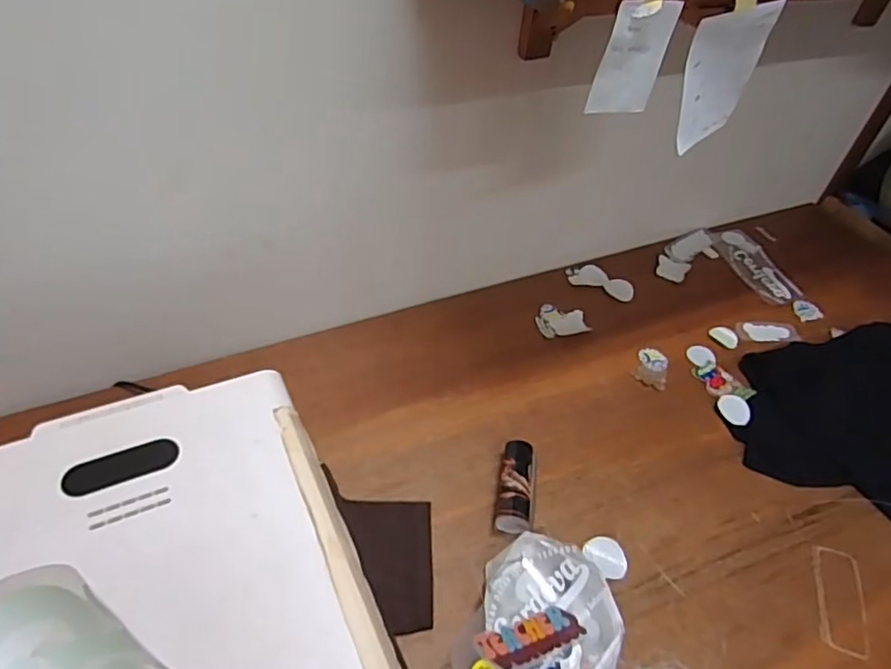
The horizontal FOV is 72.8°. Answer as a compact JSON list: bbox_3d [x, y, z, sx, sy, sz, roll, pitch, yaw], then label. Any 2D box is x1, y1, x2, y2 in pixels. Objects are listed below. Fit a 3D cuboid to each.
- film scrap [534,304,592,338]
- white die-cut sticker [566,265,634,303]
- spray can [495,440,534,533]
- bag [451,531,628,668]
[{"bbox_3d":[0.228,-0.029,1.191,0.099,0.011,0.080,-3,49,-9],"label":"film scrap"},{"bbox_3d":[0.332,-0.117,1.283,0.143,0.011,0.069,25,50,15],"label":"white die-cut sticker"},{"bbox_3d":[0.108,0.225,0.908,0.055,0.039,0.147,11,48,3],"label":"spray can"},{"bbox_3d":[0.131,0.360,0.788,0.191,0.053,0.248,17,49,8],"label":"bag"}]

